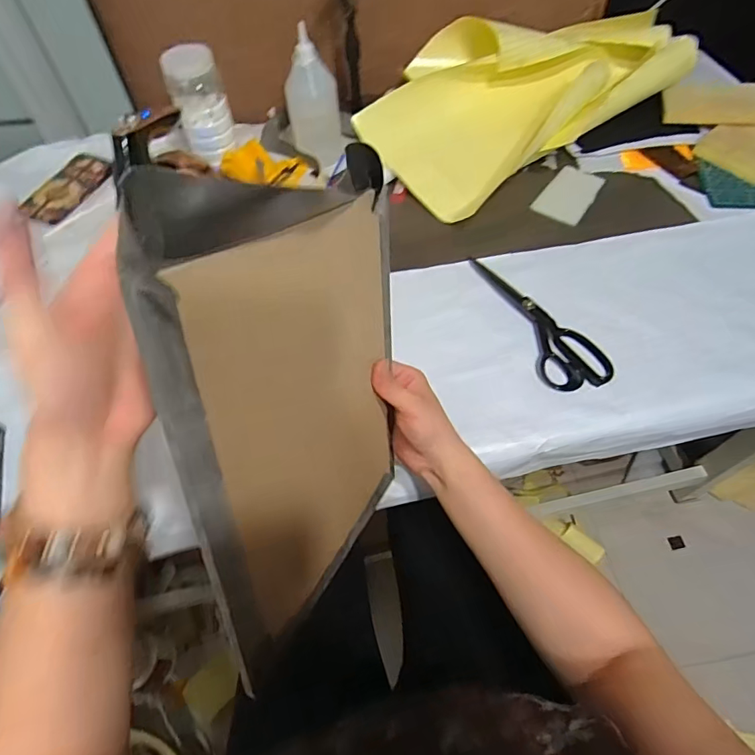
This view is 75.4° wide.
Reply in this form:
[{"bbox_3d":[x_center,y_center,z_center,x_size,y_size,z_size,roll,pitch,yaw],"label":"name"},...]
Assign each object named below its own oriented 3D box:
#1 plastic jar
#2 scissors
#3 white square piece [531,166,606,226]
[{"bbox_3d":[-0.266,-0.416,0.746,0.076,0.153,0.072,-1,59,2],"label":"plastic jar"},{"bbox_3d":[0.206,-0.081,0.627,0.081,0.012,0.228,-17,60,-8],"label":"scissors"},{"bbox_3d":[0.301,-0.287,0.765,0.073,0.008,0.125,31,65,19],"label":"white square piece"}]

